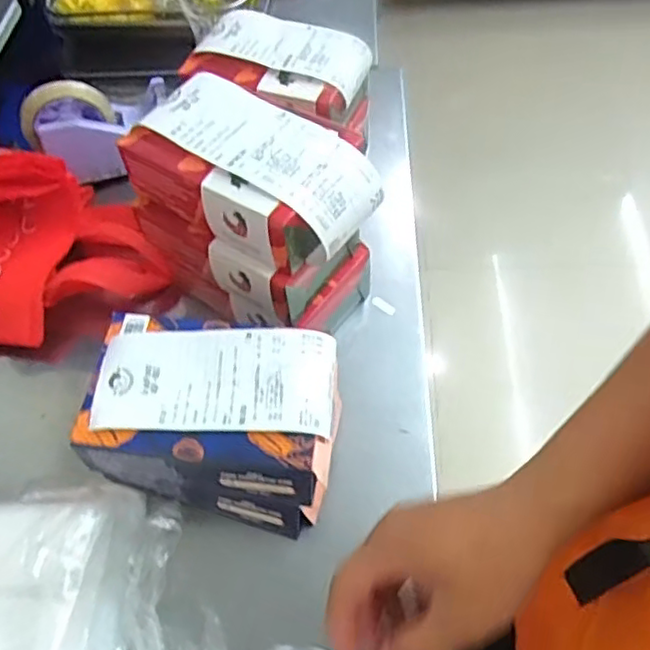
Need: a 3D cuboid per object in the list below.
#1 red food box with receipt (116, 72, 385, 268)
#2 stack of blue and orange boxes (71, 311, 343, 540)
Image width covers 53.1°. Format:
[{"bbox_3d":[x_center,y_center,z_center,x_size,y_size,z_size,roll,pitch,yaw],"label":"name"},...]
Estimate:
[{"bbox_3d":[-0.058,-0.123,0.529,0.197,0.067,0.108,28,63,20],"label":"red food box with receipt"},{"bbox_3d":[-0.082,0.072,0.516,0.187,0.109,0.123,8,58,9],"label":"stack of blue and orange boxes"}]

